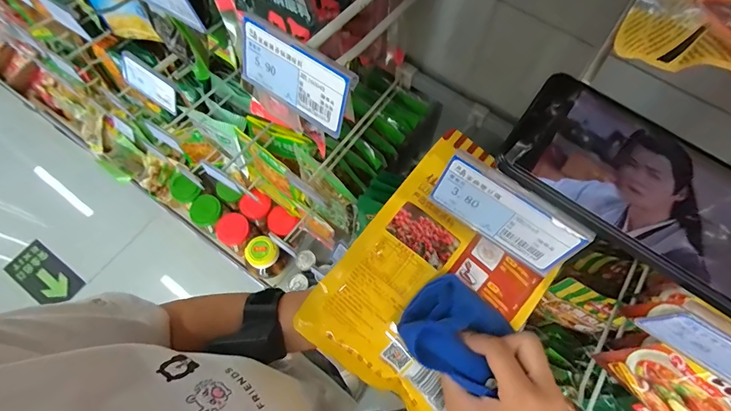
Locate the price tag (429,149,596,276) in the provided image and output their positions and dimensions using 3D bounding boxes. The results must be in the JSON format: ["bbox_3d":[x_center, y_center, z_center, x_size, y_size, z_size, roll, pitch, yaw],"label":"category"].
[{"bbox_3d":[0.076,0.005,0.211,0.078,0.042,0.006,36,54,10],"label":"price tag"}]

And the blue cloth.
[{"bbox_3d":[0.075,0.102,0.312,0.083,0.035,0.074,30,70,10],"label":"blue cloth"}]

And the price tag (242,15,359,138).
[{"bbox_3d":[-0.042,-0.076,0.228,0.079,0.044,0.005,34,47,16],"label":"price tag"}]

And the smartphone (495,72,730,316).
[{"bbox_3d":[0.155,-0.004,0.195,0.163,0.007,0.077,35,71,12],"label":"smartphone"}]

